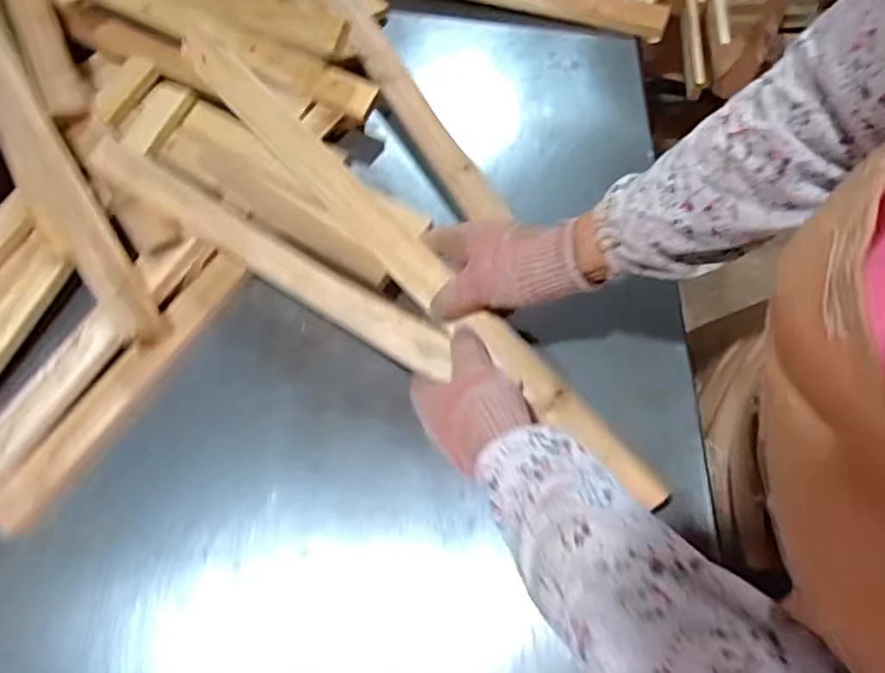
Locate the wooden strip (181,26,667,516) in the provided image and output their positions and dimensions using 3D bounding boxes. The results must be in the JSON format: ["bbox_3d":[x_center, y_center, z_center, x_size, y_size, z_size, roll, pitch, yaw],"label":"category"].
[{"bbox_3d":[-0.037,-0.083,0.565,0.041,0.023,0.592,-44,77,-3],"label":"wooden strip"}]

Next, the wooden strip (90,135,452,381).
[{"bbox_3d":[-0.172,-0.084,0.594,0.419,0.027,0.048,31,66,15],"label":"wooden strip"}]

